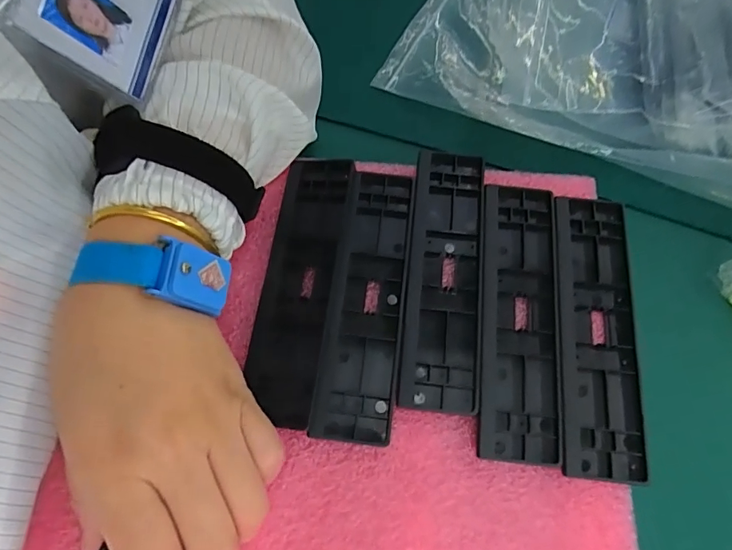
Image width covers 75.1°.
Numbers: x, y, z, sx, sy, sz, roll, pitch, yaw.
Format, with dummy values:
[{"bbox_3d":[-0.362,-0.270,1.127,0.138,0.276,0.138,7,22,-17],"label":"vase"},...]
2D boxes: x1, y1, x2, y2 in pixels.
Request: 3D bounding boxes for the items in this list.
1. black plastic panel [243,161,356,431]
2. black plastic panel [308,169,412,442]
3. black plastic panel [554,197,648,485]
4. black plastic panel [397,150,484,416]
[{"bbox_3d":[-0.038,0.002,0.271,0.043,0.010,0.156,9,68,2],"label":"black plastic panel"},{"bbox_3d":[0.001,0.011,0.270,0.039,0.007,0.158,7,68,1],"label":"black plastic panel"},{"bbox_3d":[0.129,0.029,0.266,0.042,0.006,0.157,7,68,1],"label":"black plastic panel"},{"bbox_3d":[0.046,-0.003,0.277,0.041,0.004,0.158,6,68,1],"label":"black plastic panel"}]

